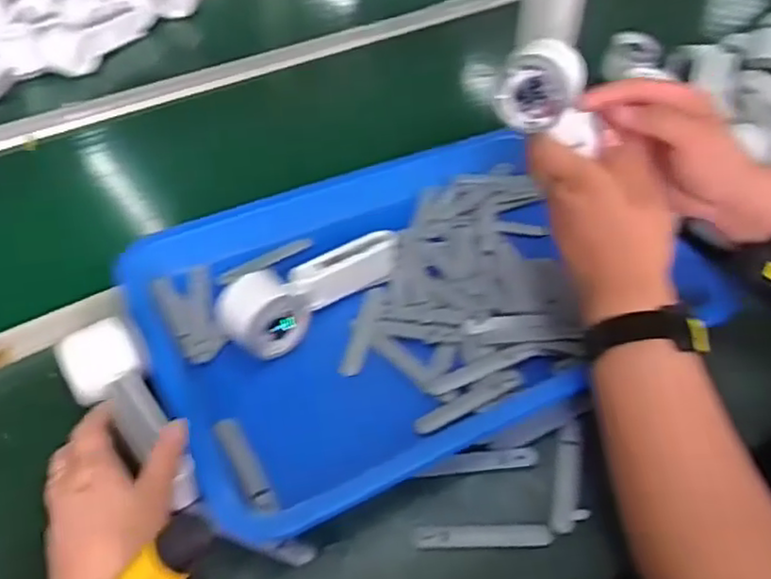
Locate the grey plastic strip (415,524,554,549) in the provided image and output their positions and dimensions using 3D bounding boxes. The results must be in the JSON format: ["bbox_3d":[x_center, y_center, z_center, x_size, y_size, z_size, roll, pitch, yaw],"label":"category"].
[{"bbox_3d":[0.068,0.171,0.473,0.092,0.004,0.017,0,44,-1],"label":"grey plastic strip"}]

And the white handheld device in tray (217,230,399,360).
[{"bbox_3d":[-0.058,-0.003,0.594,0.168,0.046,0.054,-28,51,-27],"label":"white handheld device in tray"}]

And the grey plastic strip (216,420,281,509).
[{"bbox_3d":[-0.103,0.127,0.505,0.018,0.009,0.080,-21,48,-22],"label":"grey plastic strip"}]

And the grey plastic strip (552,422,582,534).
[{"bbox_3d":[0.135,0.137,0.506,0.016,0.011,0.086,10,45,10],"label":"grey plastic strip"}]

